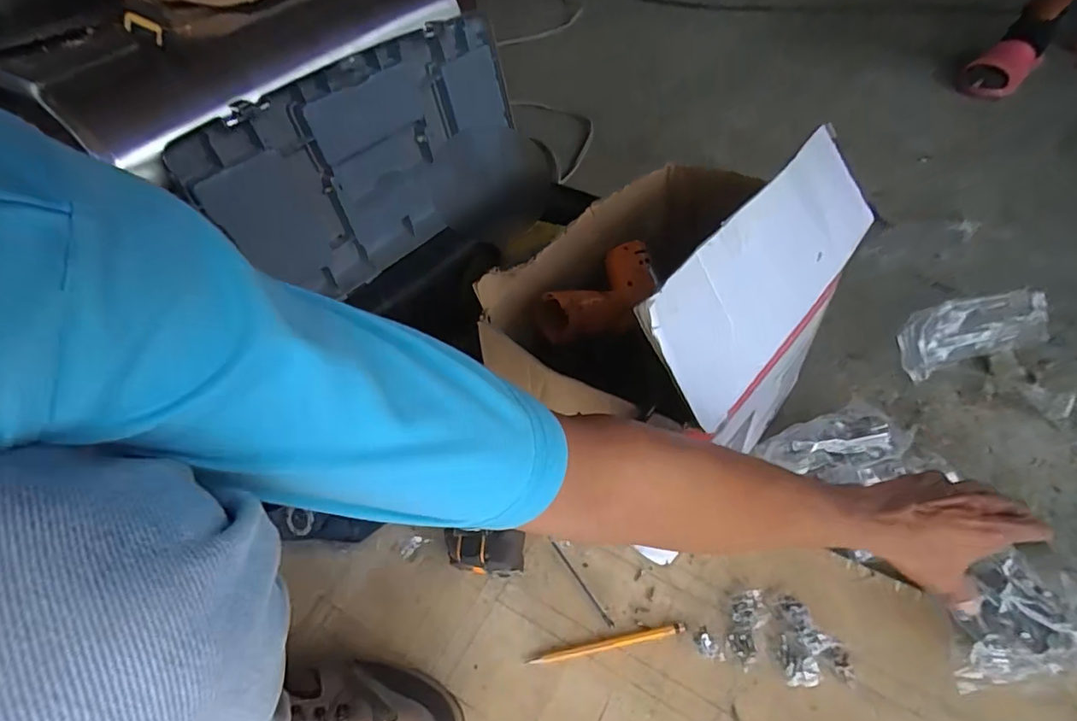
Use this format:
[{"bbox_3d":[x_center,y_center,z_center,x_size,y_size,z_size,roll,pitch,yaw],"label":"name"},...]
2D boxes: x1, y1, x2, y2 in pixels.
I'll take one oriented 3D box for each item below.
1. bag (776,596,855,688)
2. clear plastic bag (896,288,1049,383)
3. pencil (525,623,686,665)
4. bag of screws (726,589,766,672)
[{"bbox_3d":[0.240,0.247,0.474,0.055,0.017,0.070,-4,48,3],"label":"bag"},{"bbox_3d":[0.512,-0.031,0.638,0.140,0.100,0.048,-6,48,1],"label":"clear plastic bag"},{"bbox_3d":[0.063,0.262,0.491,0.146,0.004,0.010,-11,48,-3],"label":"pencil"},{"bbox_3d":[0.189,0.243,0.488,0.026,0.007,0.069,15,52,19],"label":"bag of screws"}]

